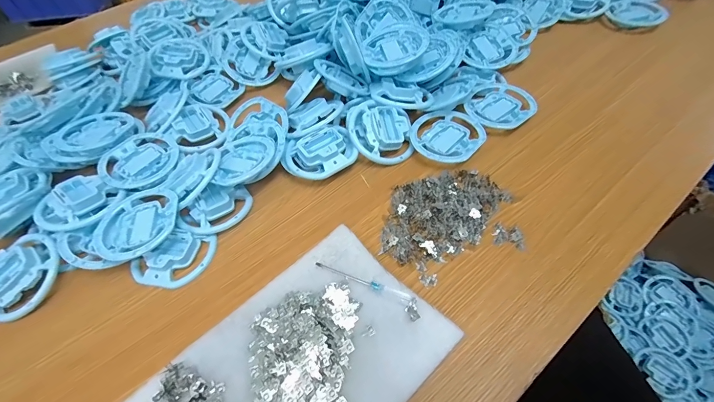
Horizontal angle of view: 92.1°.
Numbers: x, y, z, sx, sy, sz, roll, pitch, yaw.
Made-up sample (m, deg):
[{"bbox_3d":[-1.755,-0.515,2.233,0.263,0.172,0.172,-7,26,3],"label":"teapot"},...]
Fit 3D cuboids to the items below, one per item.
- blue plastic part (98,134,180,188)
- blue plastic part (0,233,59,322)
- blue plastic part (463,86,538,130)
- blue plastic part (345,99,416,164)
[{"bbox_3d":[-0.321,-0.064,0.508,0.104,0.013,0.097,-3,53,4],"label":"blue plastic part"},{"bbox_3d":[-0.410,0.092,0.416,0.079,0.024,0.101,25,74,13],"label":"blue plastic part"},{"bbox_3d":[0.220,-0.147,0.536,0.100,0.011,0.093,-3,53,4],"label":"blue plastic part"},{"bbox_3d":[0.034,-0.102,0.502,0.091,0.031,0.095,0,64,-4],"label":"blue plastic part"}]

